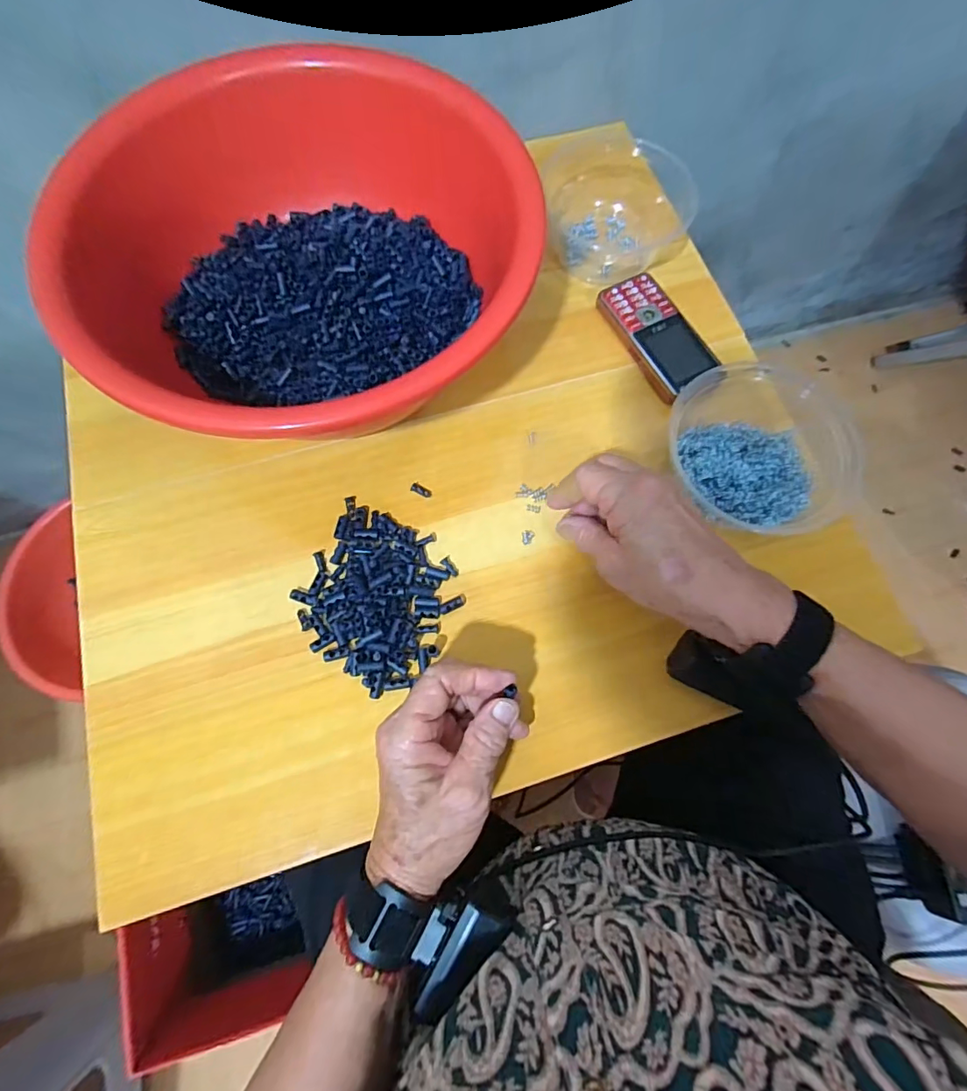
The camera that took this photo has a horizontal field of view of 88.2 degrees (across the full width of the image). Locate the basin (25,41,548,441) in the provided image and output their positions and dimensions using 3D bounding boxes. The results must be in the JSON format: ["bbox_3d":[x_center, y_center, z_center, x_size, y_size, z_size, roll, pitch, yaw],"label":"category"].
[{"bbox_3d":[-0.127,-0.211,0.400,0.323,0.134,0.315,0,72,-1],"label":"basin"}]

